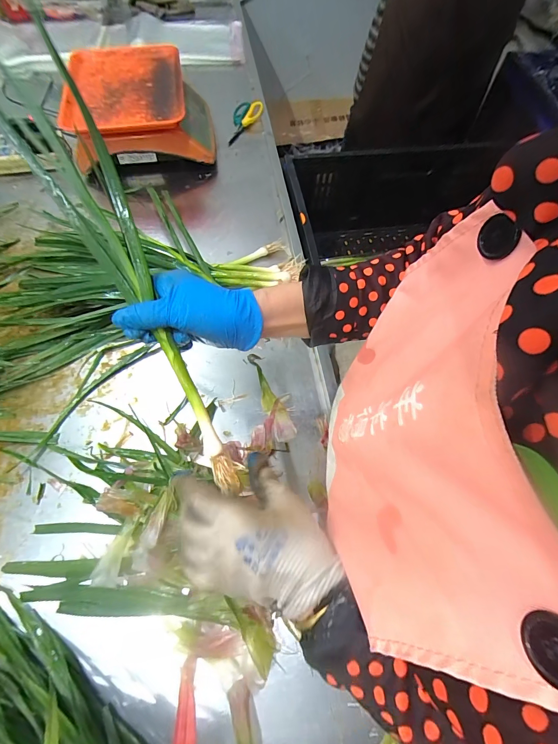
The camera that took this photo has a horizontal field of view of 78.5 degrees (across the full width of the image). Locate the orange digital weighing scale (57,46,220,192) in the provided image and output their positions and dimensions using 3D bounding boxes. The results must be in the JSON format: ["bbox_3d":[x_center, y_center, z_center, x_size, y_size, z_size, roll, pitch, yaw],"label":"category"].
[{"bbox_3d":[-0.283,-0.548,0.739,0.254,0.135,0.278,-10,66,-7],"label":"orange digital weighing scale"}]

